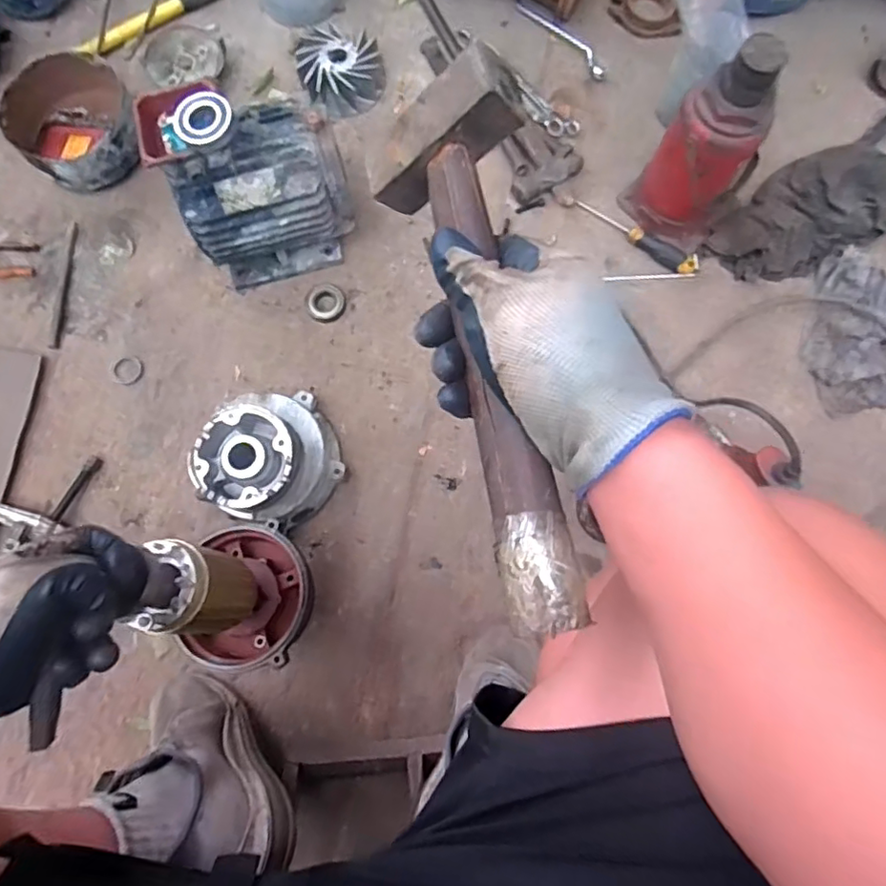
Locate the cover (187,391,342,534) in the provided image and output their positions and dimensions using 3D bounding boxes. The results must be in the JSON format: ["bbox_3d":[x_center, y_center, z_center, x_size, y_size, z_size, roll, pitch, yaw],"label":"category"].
[{"bbox_3d":[-0.233,0.018,0.819,0.167,0.130,0.180,33,80,8],"label":"cover"}]

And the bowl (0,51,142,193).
[{"bbox_3d":[-0.582,-0.508,0.927,0.183,0.111,0.190,0,77,1],"label":"bowl"}]

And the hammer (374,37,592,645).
[{"bbox_3d":[0.019,-0.058,0.316,0.080,0.078,0.309,-8,74,-2],"label":"hammer"}]

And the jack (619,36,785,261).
[{"bbox_3d":[0.370,-0.406,0.814,0.143,0.281,0.119,39,81,9],"label":"jack"}]

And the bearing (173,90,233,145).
[{"bbox_3d":[-0.292,-0.395,0.706,0.062,0.017,0.067,0,77,1],"label":"bearing"}]

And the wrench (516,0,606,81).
[{"bbox_3d":[0.199,-0.720,1.015,0.036,0.019,0.245,-40,82,-8],"label":"wrench"}]

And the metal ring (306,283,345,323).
[{"bbox_3d":[-0.184,-0.221,0.918,0.058,0.015,0.065,-26,78,-5],"label":"metal ring"}]

